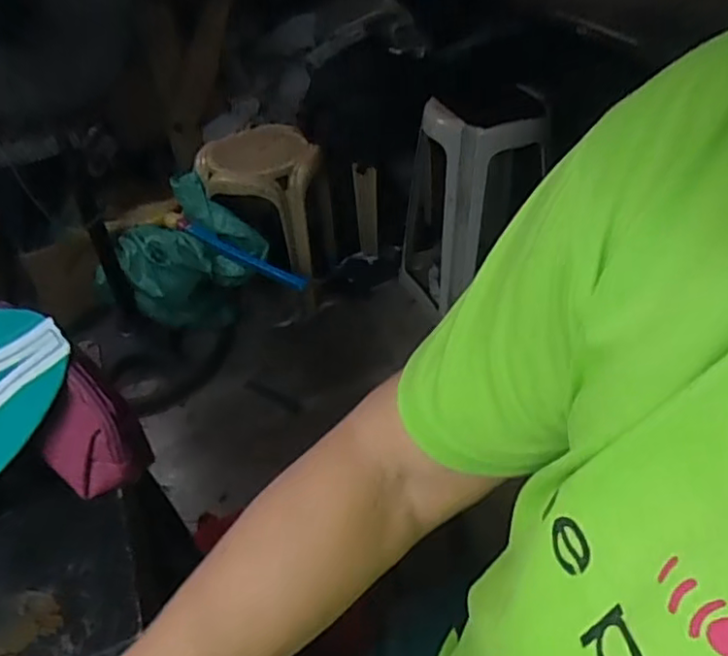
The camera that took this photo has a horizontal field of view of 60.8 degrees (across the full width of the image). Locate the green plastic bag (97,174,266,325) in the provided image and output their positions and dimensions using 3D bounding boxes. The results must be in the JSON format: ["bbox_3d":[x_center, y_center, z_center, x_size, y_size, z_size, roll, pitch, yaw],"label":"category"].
[{"bbox_3d":[-0.439,-0.184,1.631,0.431,0.303,0.274,4,41,10],"label":"green plastic bag"}]

